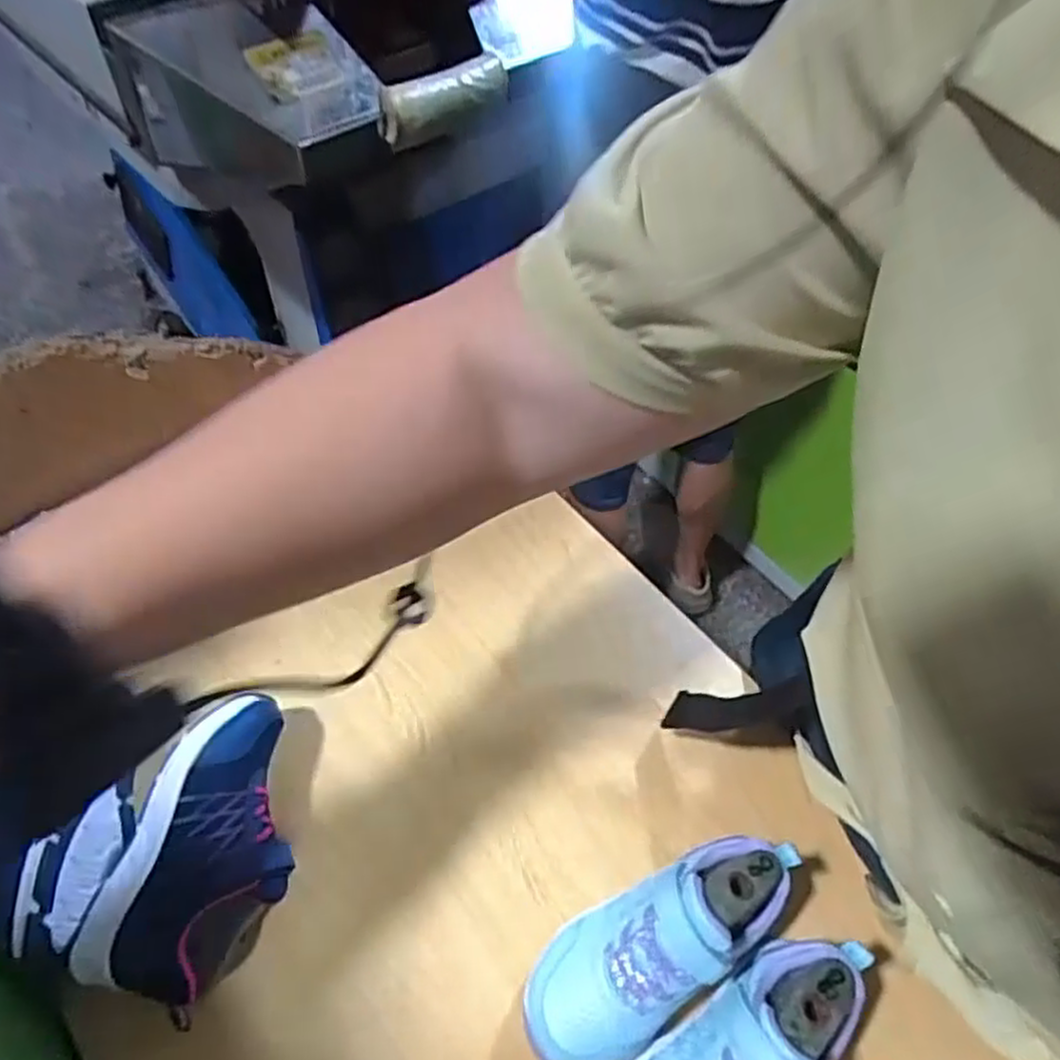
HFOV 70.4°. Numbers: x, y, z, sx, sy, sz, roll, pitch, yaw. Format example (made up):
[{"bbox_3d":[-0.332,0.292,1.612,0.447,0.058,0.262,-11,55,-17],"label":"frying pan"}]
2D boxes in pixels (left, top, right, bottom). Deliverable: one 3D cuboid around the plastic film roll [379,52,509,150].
[{"bbox_3d":[-0.088,-0.443,0.774,0.156,0.057,0.051,-28,61,-21],"label":"plastic film roll"}]

